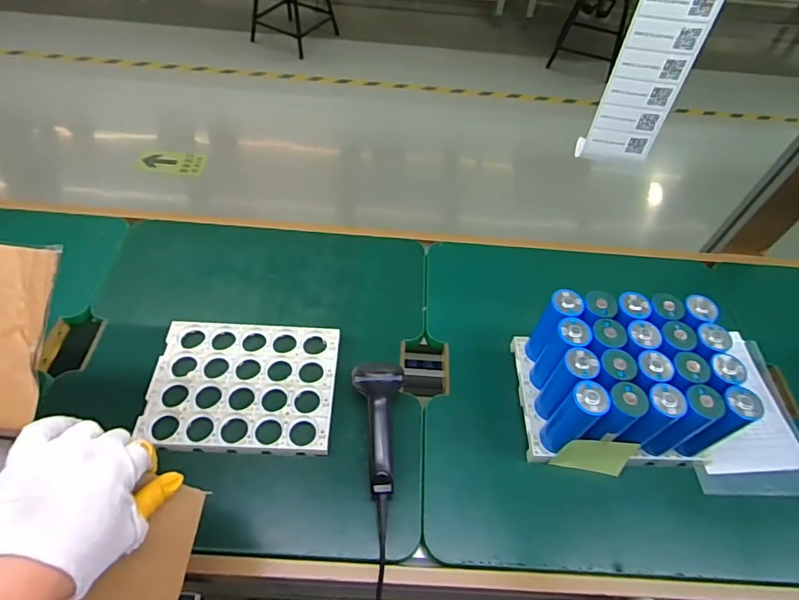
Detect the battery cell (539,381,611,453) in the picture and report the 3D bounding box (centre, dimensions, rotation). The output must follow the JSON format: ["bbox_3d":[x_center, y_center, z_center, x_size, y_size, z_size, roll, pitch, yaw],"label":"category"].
[{"bbox_3d":[0.200,0.139,0.552,0.037,0.124,0.036,2,54,-3],"label":"battery cell"}]

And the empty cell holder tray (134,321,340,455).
[{"bbox_3d":[-0.202,0.110,0.628,0.232,0.018,0.175,3,54,-2],"label":"empty cell holder tray"}]

